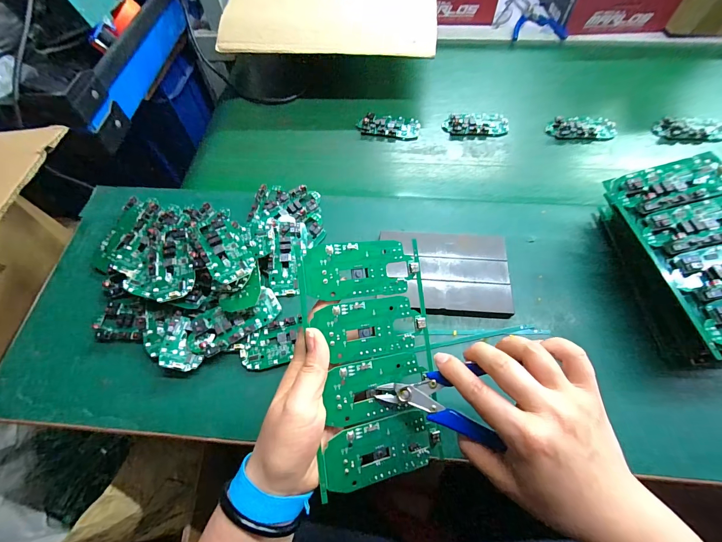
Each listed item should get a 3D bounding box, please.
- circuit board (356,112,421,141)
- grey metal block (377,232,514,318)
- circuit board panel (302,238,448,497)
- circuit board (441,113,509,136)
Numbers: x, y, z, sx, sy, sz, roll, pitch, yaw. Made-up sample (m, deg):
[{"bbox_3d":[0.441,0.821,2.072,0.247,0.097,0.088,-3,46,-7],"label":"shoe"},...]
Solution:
[{"bbox_3d":[0.044,-0.231,0.516,0.096,0.018,0.046,8,62,7],"label":"circuit board"},{"bbox_3d":[0.097,0.001,0.379,0.141,0.013,0.101,4,62,5],"label":"grey metal block"},{"bbox_3d":[0.011,0.070,0.267,0.105,0.005,0.186,-5,86,-23],"label":"circuit board panel"},{"bbox_3d":[0.180,-0.231,0.514,0.098,0.011,0.048,2,62,4],"label":"circuit board"}]

